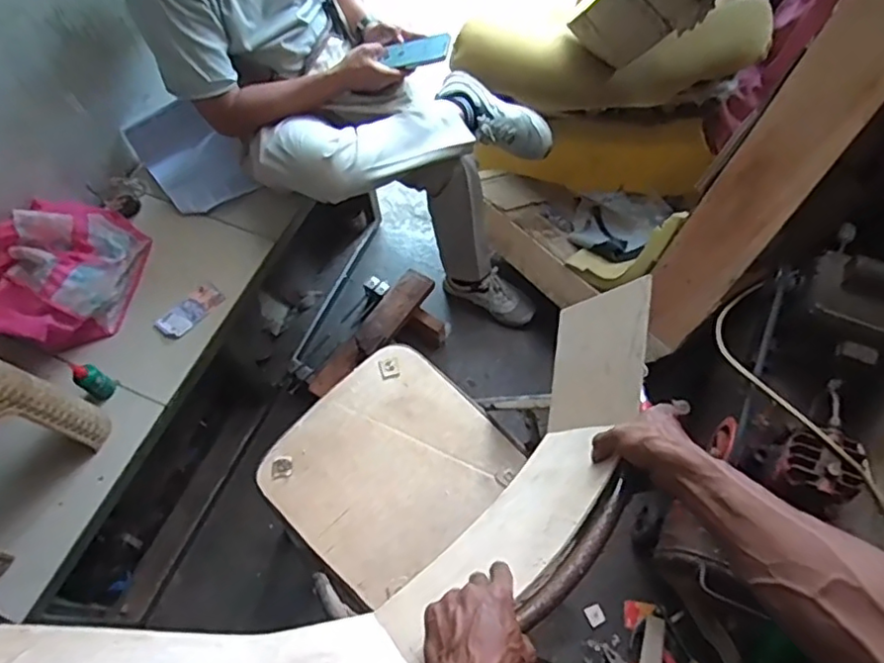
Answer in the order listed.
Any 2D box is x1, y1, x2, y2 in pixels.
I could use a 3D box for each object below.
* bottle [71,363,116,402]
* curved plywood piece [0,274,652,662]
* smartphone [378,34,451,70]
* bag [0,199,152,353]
[{"bbox_3d":[-0.635,0.091,1.122,0.048,0.085,0.045,28,66,15],"label":"bottle"},{"bbox_3d":[-0.057,0.216,0.652,0.715,0.245,0.232,-27,65,-20],"label":"curved plywood piece"},{"bbox_3d":[-0.053,-0.528,1.165,0.138,0.015,0.054,2,94,19],"label":"smartphone"},{"bbox_3d":[-0.727,-0.124,1.174,0.210,0.187,0.320,14,63,8],"label":"bag"}]

